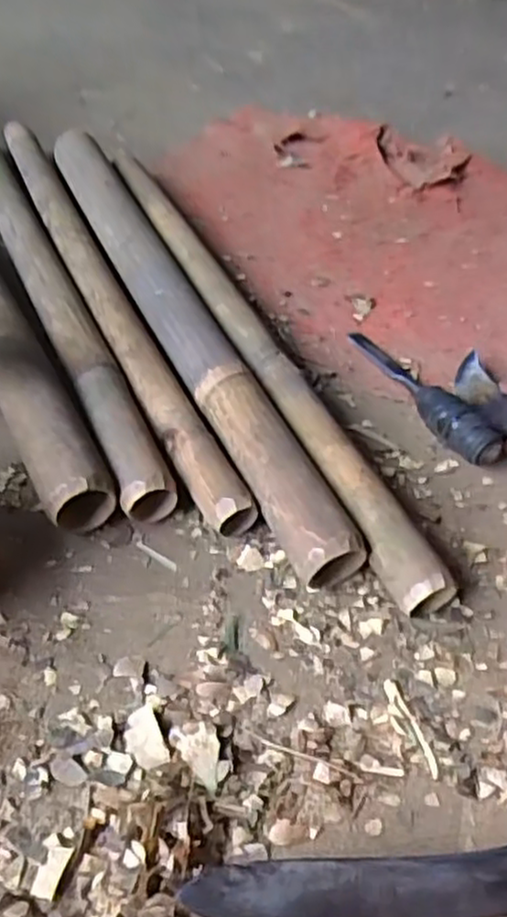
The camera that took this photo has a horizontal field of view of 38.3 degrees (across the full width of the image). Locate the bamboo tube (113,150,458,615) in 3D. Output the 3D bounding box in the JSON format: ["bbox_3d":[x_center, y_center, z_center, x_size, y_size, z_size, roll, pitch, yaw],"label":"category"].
[{"bbox_3d":[-0.013,-0.129,0.717,0.051,0.045,0.666,-18,53,-19],"label":"bamboo tube"}]

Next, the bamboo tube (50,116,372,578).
[{"bbox_3d":[-0.083,-0.153,0.727,0.065,0.051,0.674,-17,53,-19],"label":"bamboo tube"}]

